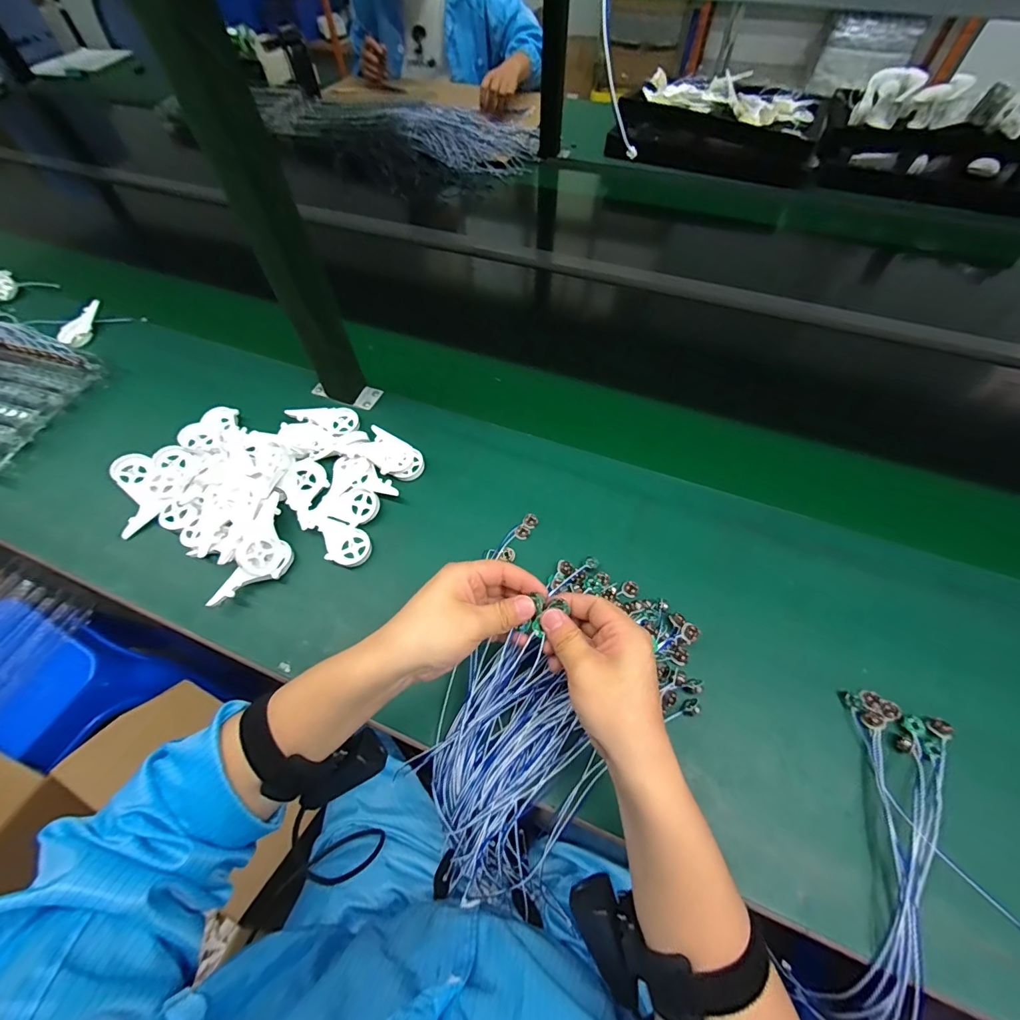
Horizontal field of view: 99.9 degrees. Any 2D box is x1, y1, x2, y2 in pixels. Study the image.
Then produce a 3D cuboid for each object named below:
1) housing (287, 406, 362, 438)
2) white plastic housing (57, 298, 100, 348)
[{"bbox_3d":[-0.261,-0.128,0.601,0.092,0.014,0.044,9,58,-20],"label":"housing"},{"bbox_3d":[-0.717,-0.314,0.722,0.033,0.023,0.092,14,75,9],"label":"white plastic housing"}]

